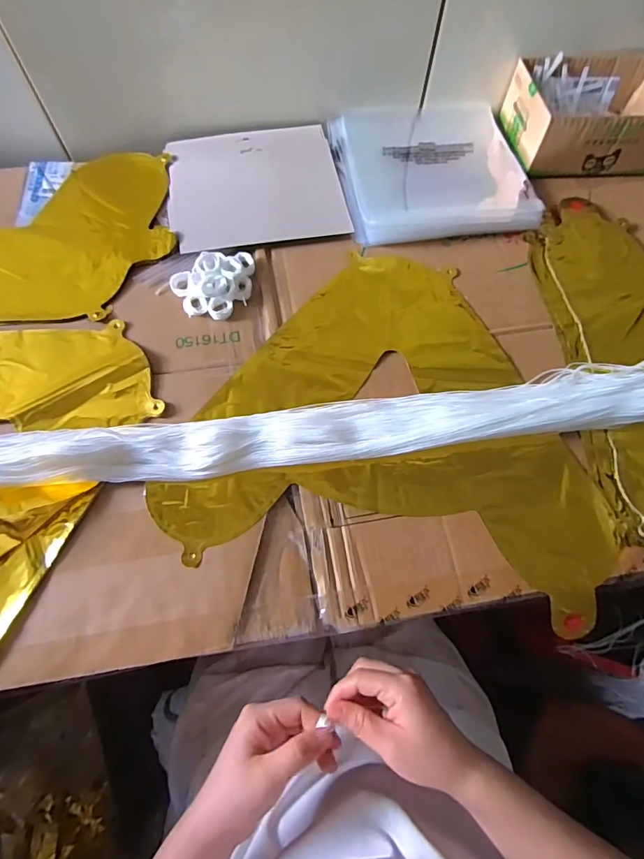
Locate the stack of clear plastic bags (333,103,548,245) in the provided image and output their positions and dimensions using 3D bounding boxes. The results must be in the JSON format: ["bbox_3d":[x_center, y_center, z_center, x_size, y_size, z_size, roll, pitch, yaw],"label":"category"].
[{"bbox_3d":[0.130,-0.324,0.545,0.222,0.014,0.220,-7,67,-4],"label":"stack of clear plastic bags"}]

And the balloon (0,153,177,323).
[{"bbox_3d":[-0.368,-0.215,0.494,0.392,0.013,0.234,-1,67,-2],"label":"balloon"}]

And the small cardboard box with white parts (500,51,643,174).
[{"bbox_3d":[0.336,-0.394,0.560,0.189,0.067,0.144,-1,67,-2],"label":"small cardboard box with white parts"}]

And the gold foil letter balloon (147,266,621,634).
[{"bbox_3d":[0.072,-0.026,0.421,0.369,0.006,0.329,9,67,2],"label":"gold foil letter balloon"}]

